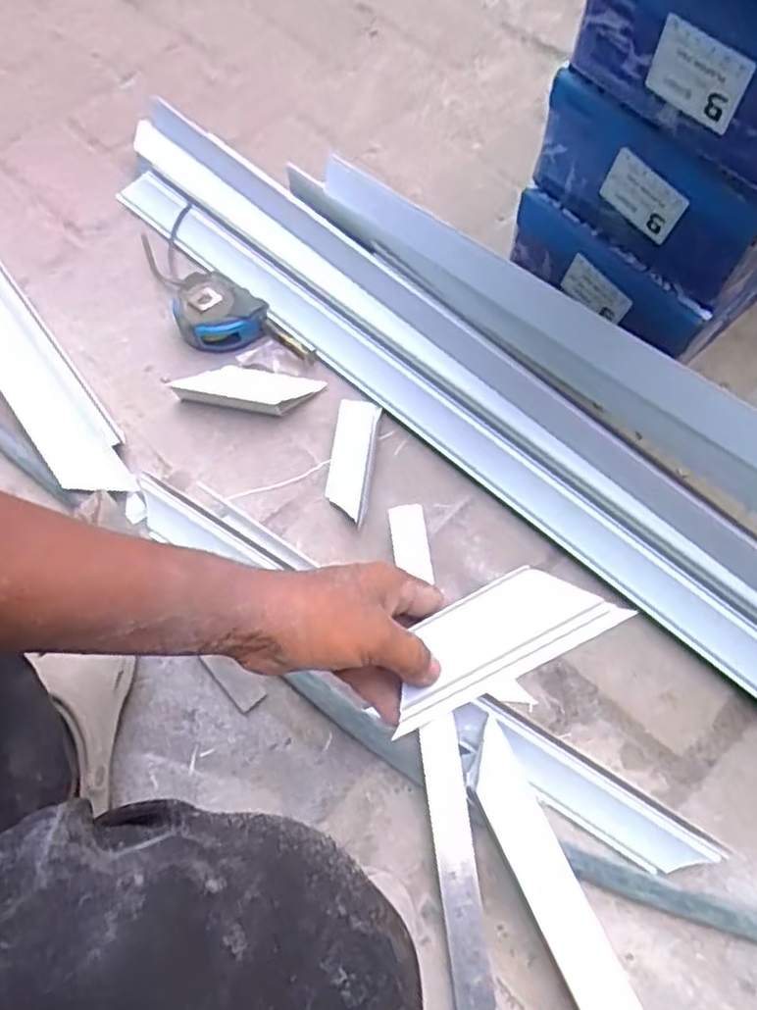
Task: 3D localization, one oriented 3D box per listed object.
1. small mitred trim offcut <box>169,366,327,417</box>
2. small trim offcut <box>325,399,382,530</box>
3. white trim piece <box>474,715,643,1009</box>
[{"bbox_3d":[-0.137,-0.122,0.770,0.147,0.020,0.048,9,66,4],"label":"small mitred trim offcut"},{"bbox_3d":[-0.027,-0.048,0.737,0.043,0.015,0.133,7,66,3],"label":"small trim offcut"},{"bbox_3d":[0.175,0.379,0.562,0.045,0.013,0.353,-19,63,-16],"label":"white trim piece"}]

